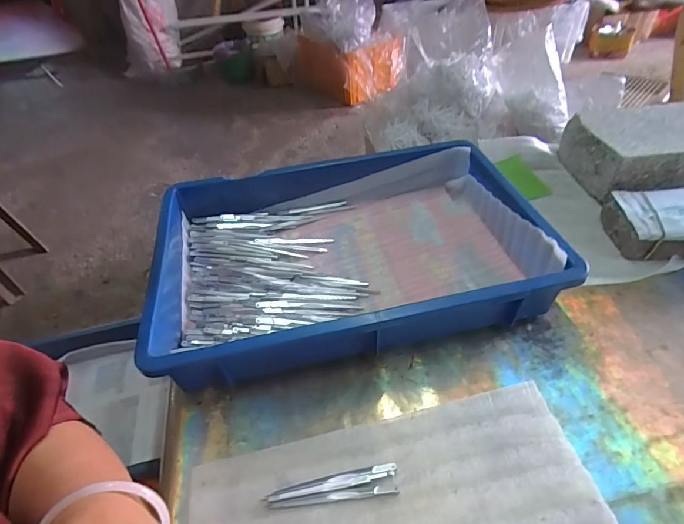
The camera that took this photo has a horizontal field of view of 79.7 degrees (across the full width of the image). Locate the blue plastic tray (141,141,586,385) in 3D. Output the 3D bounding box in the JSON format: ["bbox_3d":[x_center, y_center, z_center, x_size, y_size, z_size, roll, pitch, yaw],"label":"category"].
[{"bbox_3d":[0.001,-0.017,0.486,0.425,0.076,0.282,-10,44,-7],"label":"blue plastic tray"}]

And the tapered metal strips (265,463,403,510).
[{"bbox_3d":[-0.008,0.184,0.337,0.105,0.006,0.022,-5,44,-3],"label":"tapered metal strips"}]

